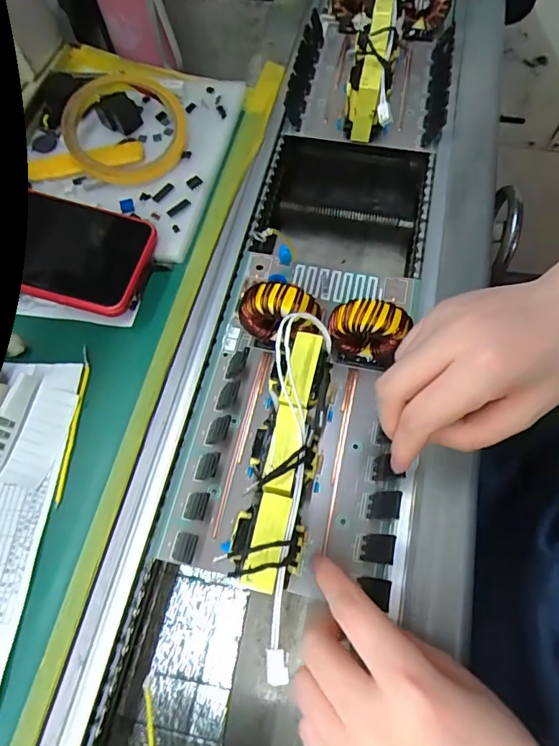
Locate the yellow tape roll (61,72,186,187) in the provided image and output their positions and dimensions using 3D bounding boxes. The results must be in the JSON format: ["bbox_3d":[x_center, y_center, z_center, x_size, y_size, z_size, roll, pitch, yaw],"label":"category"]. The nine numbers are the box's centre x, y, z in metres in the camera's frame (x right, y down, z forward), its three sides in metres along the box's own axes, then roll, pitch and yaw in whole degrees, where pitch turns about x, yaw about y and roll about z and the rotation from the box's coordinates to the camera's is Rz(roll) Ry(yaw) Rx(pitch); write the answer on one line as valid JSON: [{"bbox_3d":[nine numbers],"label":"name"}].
[{"bbox_3d":[-0.120,-0.192,0.365,0.094,0.010,0.094,1,80,-7],"label":"yellow tape roll"}]

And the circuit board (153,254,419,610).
[{"bbox_3d":[0.014,0.010,0.284,0.128,0.064,0.215,13,66,4],"label":"circuit board"}]

